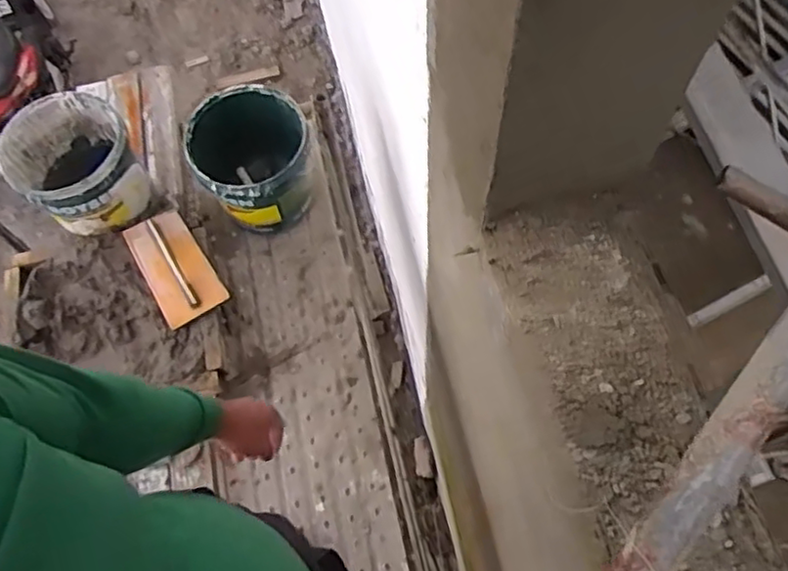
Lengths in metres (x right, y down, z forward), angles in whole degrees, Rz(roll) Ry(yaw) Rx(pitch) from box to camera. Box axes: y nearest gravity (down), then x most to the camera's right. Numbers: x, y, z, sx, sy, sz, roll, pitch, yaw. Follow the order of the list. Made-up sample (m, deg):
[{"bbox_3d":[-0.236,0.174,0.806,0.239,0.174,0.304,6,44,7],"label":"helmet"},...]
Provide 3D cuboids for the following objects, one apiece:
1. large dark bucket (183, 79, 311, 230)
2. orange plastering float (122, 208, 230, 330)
[{"bbox_3d":[-0.366,-0.312,1.790,0.292,0.343,0.285,-1,65,3],"label":"large dark bucket"},{"bbox_3d":[-0.568,-0.053,1.694,0.157,0.039,0.333,-31,68,-11],"label":"orange plastering float"}]

